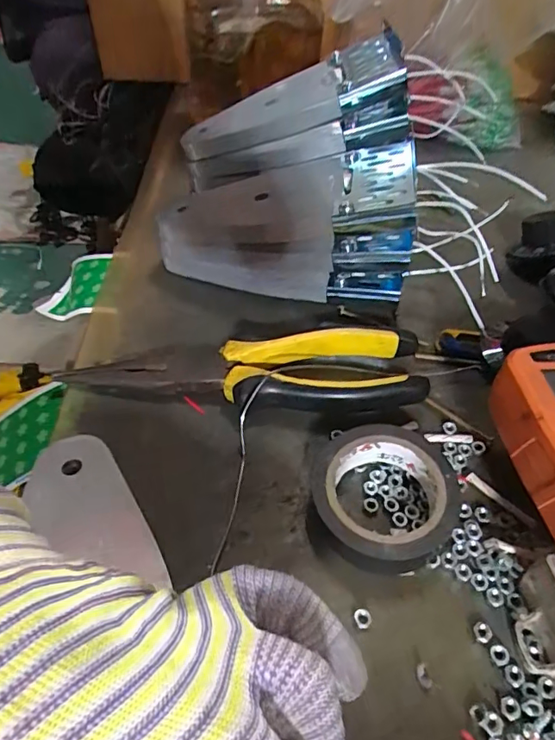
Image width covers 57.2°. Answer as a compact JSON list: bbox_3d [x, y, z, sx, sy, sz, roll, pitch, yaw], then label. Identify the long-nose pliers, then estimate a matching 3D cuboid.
[{"bbox_3d":[-0.017,0.000,0.272,0.186,0.024,0.042,1,48,-1],"label":"long-nose pliers"}]

